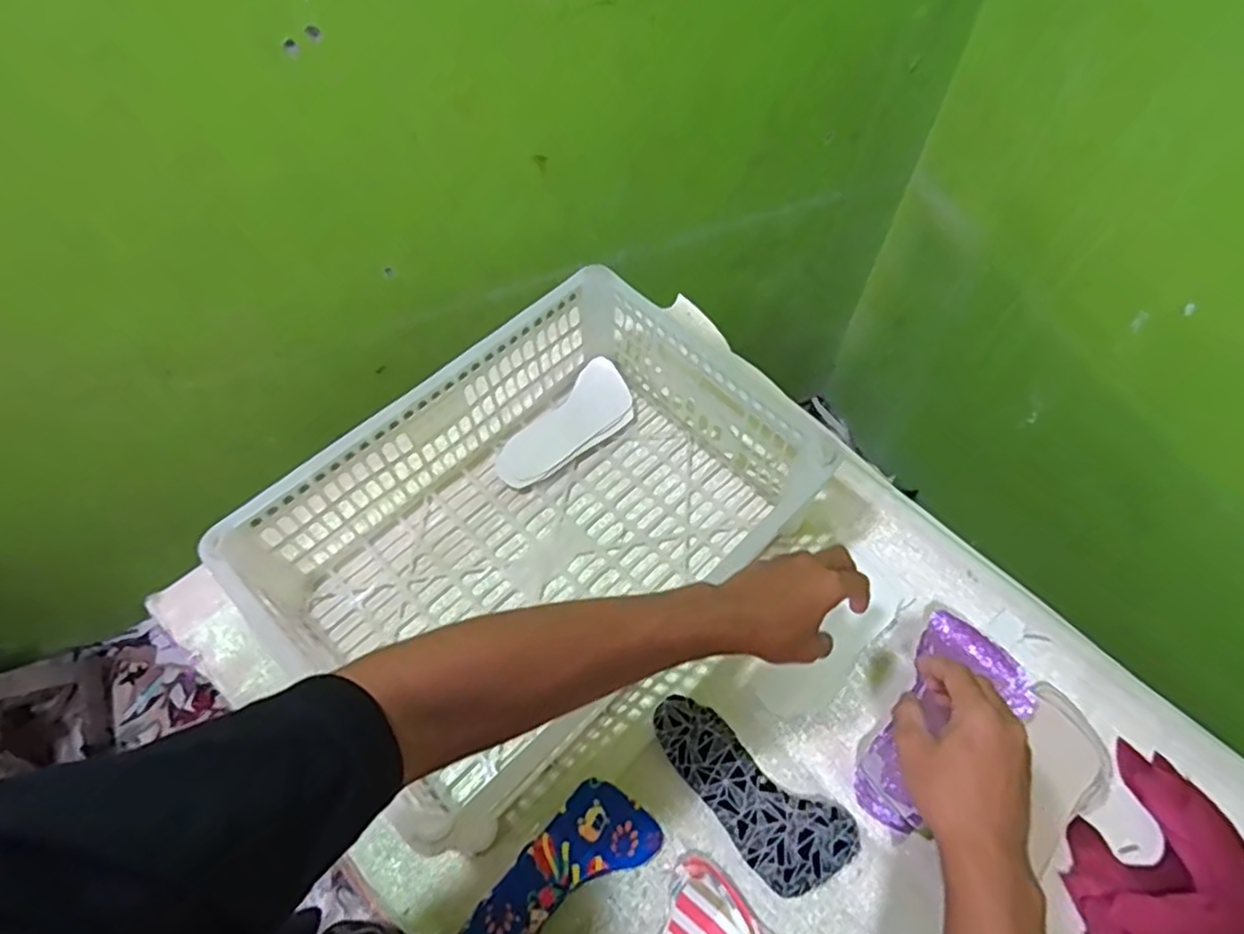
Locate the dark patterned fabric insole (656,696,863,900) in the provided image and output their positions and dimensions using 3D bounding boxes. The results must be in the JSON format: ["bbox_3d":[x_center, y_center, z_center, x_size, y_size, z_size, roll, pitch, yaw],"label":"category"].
[{"bbox_3d":[0.105,0.269,0.578,0.080,0.015,0.183,-41,67,-18],"label":"dark patterned fabric insole"}]

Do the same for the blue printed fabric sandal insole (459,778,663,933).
[{"bbox_3d":[-0.055,0.337,0.546,0.179,0.008,0.072,-42,67,-18],"label":"blue printed fabric sandal insole"}]

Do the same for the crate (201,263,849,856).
[{"bbox_3d":[-0.074,0.049,0.630,0.456,0.137,0.322,-39,66,-17],"label":"crate"}]

